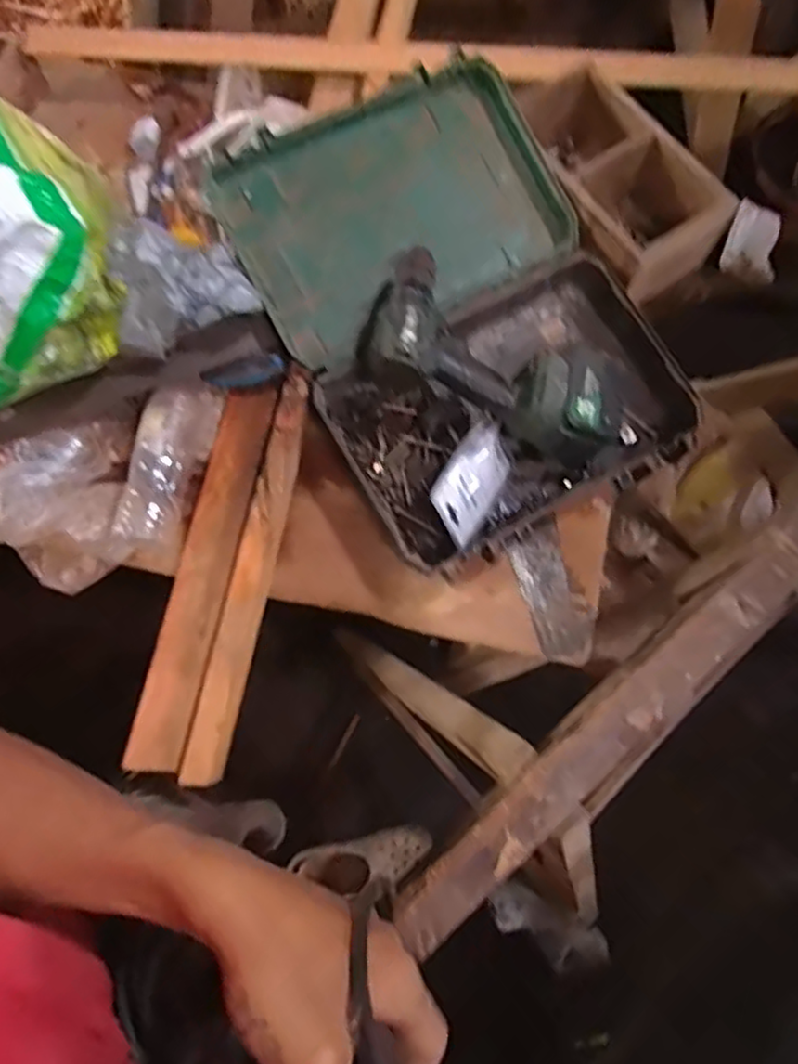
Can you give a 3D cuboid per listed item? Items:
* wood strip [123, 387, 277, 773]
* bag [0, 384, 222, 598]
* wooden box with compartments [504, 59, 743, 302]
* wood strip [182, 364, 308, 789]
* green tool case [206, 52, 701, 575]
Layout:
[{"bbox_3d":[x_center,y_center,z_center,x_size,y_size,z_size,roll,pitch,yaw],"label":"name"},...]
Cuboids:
[{"bbox_3d":[-0.199,0.035,0.677,0.063,0.016,0.400,9,73,2],"label":"wood strip"},{"bbox_3d":[-0.344,-0.033,0.709,0.340,0.094,0.170,-21,74,-7],"label":"bag"},{"bbox_3d":[0.256,-0.430,0.812,0.166,0.098,0.287,-31,76,-10],"label":"wooden box with compartments"},{"bbox_3d":[-0.150,0.029,0.677,0.043,0.029,0.435,10,73,2],"label":"wood strip"},{"bbox_3d":[0.066,-0.245,0.740,0.376,0.127,0.515,-27,75,-9],"label":"green tool case"}]

